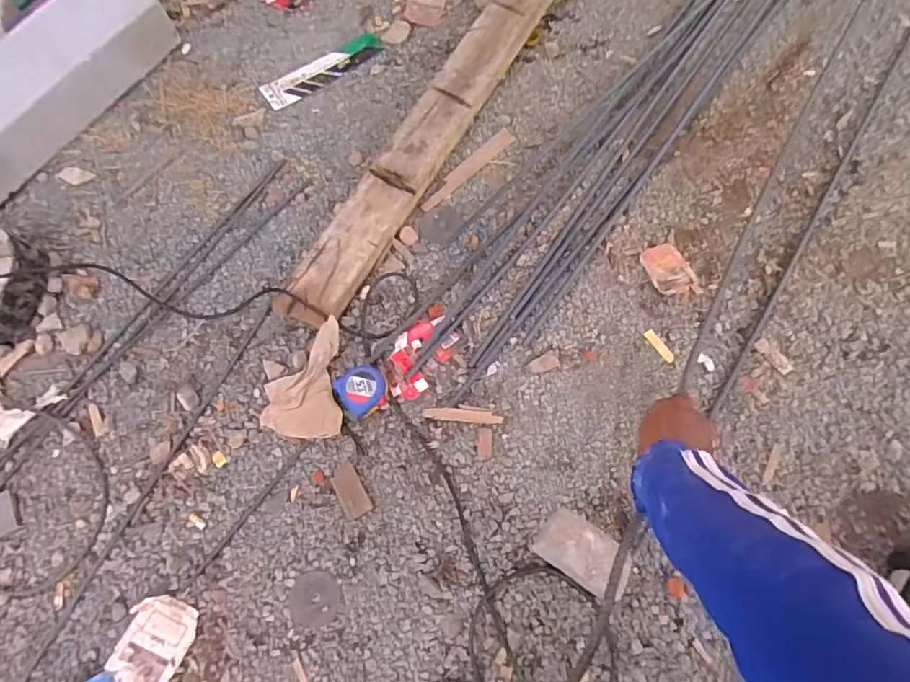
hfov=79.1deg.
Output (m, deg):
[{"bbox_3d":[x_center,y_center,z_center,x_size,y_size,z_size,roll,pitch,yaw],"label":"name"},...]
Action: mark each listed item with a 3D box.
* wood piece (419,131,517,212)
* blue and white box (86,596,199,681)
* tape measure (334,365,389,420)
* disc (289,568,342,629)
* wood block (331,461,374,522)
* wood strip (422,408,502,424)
[{"bbox_3d":[0.022,-0.311,0.996,0.219,0.012,0.034,-41,69,-15],"label":"wood piece"},{"bbox_3d":[-0.408,0.418,0.691,0.091,0.022,0.183,31,71,17],"label":"blue and white box"},{"bbox_3d":[-0.143,0.069,0.834,0.075,0.036,0.085,-21,67,-6],"label":"tape measure"},{"bbox_3d":[-0.182,0.337,0.720,0.066,0.004,0.065,-1,65,3],"label":"disc"},{"bbox_3d":[-0.146,0.208,0.770,0.037,0.004,0.078,-29,66,-10],"label":"wood block"},{"bbox_3d":[0.012,0.108,0.802,0.114,0.004,0.018,5,65,6],"label":"wood strip"}]

